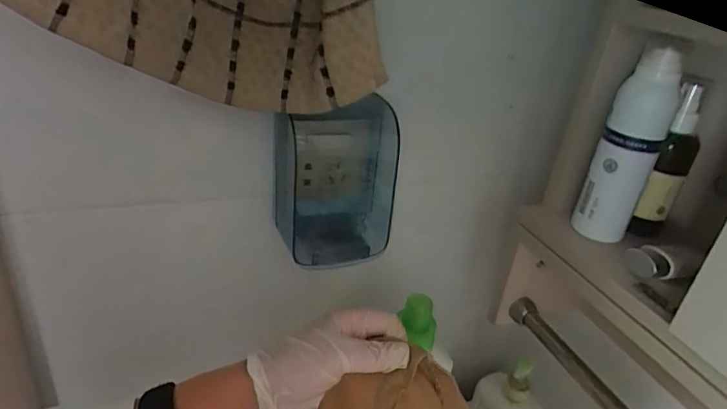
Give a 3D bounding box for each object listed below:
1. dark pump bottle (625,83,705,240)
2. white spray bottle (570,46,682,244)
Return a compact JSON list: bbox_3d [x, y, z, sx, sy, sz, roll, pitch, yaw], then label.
[{"bbox_3d":[0.273,-0.033,0.436,0.029,0.137,0.041,27,35,31],"label":"dark pump bottle"},{"bbox_3d":[0.226,-0.044,0.423,0.043,0.167,0.042,31,37,35],"label":"white spray bottle"}]

